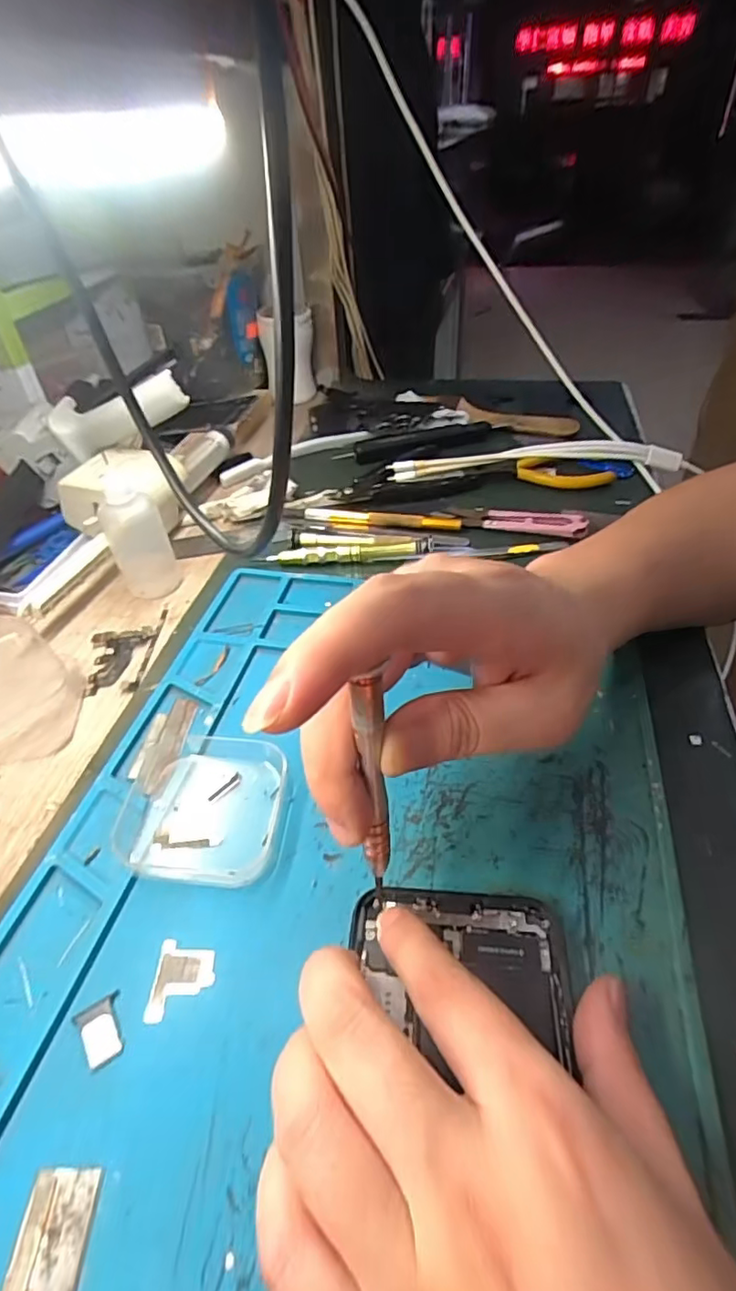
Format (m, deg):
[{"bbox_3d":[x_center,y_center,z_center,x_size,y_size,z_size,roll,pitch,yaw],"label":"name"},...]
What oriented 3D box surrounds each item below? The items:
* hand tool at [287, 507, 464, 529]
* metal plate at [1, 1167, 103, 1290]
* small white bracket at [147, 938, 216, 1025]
[{"bbox_3d":[0.002,-0.094,0.424,0.129,0.008,0.014,7,43,11],"label":"hand tool"},{"bbox_3d":[-0.085,0.163,0.153,0.019,0.004,0.038,-3,43,1],"label":"metal plate"},{"bbox_3d":[-0.065,0.117,0.203,0.021,0.004,0.025,-2,43,2],"label":"small white bracket"}]

